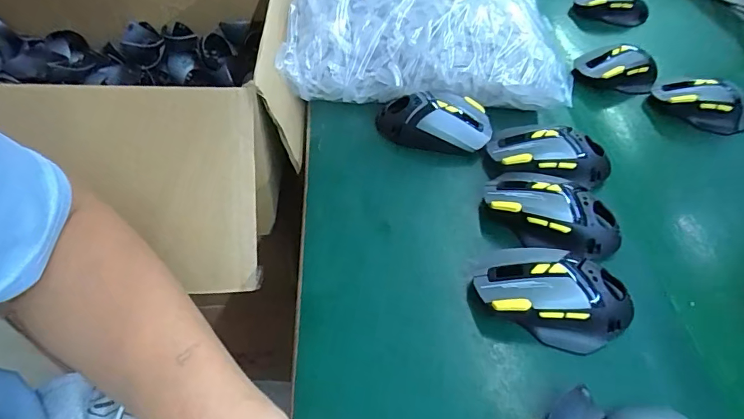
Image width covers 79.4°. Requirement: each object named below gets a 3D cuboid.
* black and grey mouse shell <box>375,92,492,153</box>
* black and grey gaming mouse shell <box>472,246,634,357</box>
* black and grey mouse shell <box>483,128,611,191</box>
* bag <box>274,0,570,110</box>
[{"bbox_3d":[0.066,-0.094,0.475,0.116,0.043,0.061,14,50,9],"label":"black and grey mouse shell"},{"bbox_3d":[0.139,0.065,0.340,0.114,0.041,0.064,14,50,9],"label":"black and grey gaming mouse shell"},{"bbox_3d":[0.175,-0.054,0.443,0.121,0.041,0.069,4,49,0],"label":"black and grey mouse shell"},{"bbox_3d":[0.057,-0.213,0.538,0.303,0.096,0.217,3,49,-1],"label":"bag"}]

